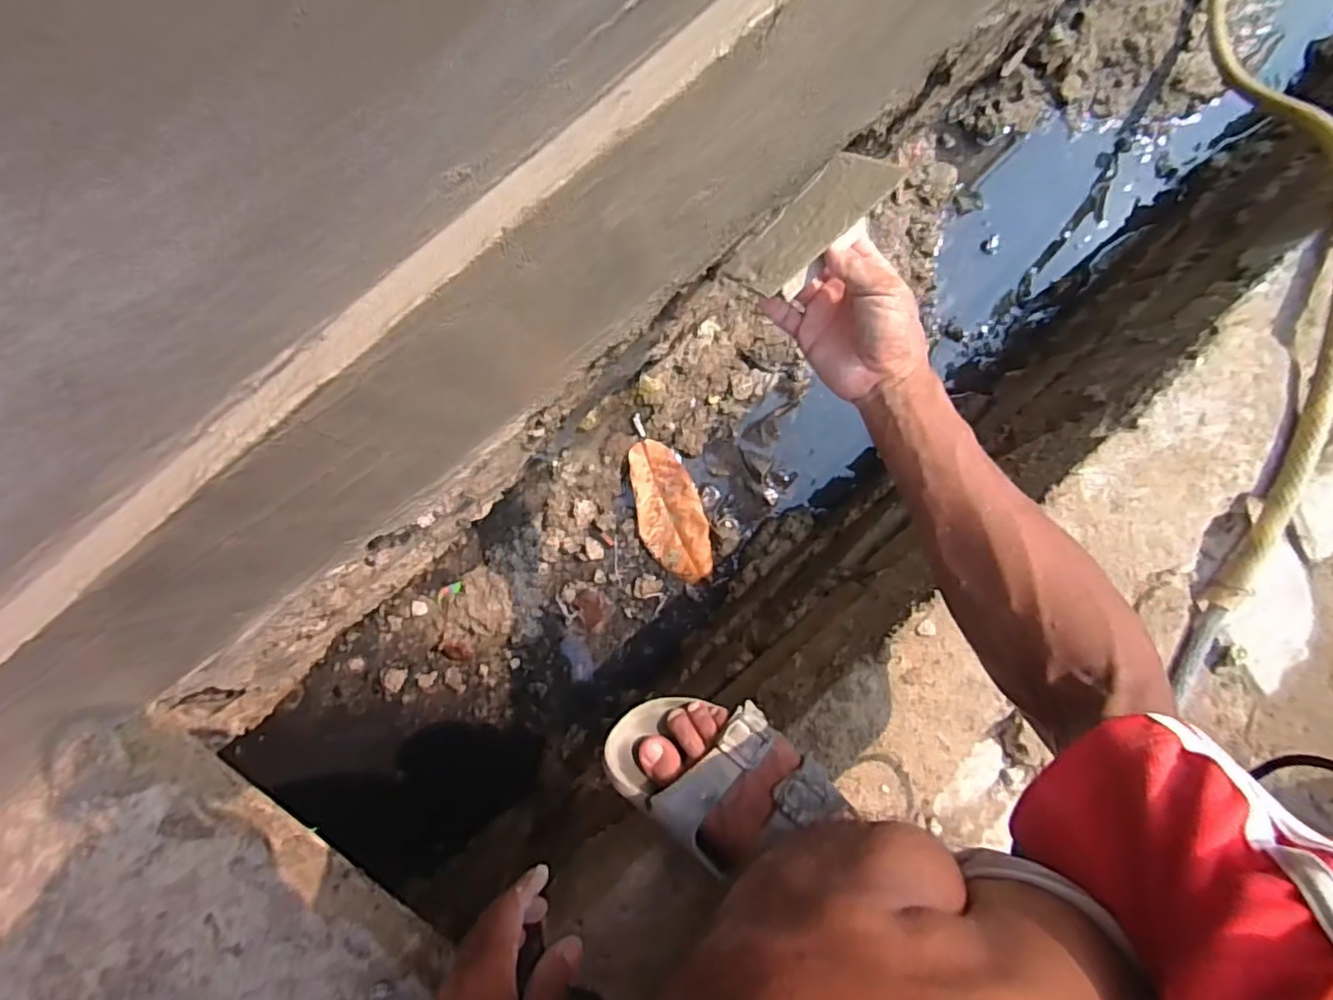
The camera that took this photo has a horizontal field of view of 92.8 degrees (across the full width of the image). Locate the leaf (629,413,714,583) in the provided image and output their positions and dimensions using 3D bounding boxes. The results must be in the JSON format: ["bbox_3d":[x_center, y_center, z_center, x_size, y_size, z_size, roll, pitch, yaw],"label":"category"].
[{"bbox_3d":[0.002,0.005,0.909,0.091,0.014,0.232,-16,91,-2],"label":"leaf"}]

